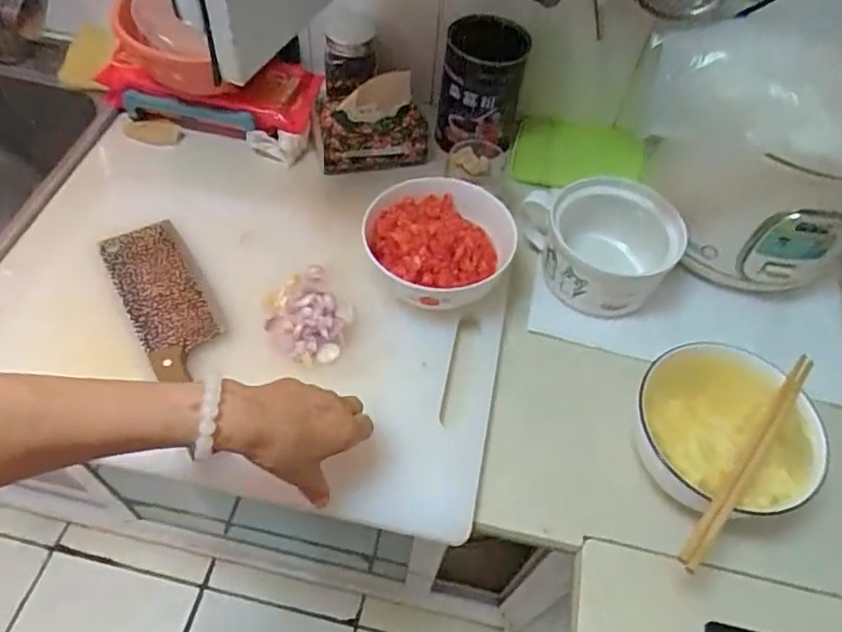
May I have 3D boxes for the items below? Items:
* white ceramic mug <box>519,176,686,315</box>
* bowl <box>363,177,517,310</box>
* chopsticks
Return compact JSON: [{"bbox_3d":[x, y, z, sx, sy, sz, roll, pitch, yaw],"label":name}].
[{"bbox_3d":[0.187,-0.079,0.664,0.165,0.086,0.133,23,56,11],"label":"white ceramic mug"},{"bbox_3d":[0.013,-0.067,0.632,0.152,0.068,0.145,2,54,-3],"label":"bowl"},{"bbox_3d":[0.270,0.110,0.495,0.014,0.012,0.233,37,60,20],"label":"chopsticks"}]

